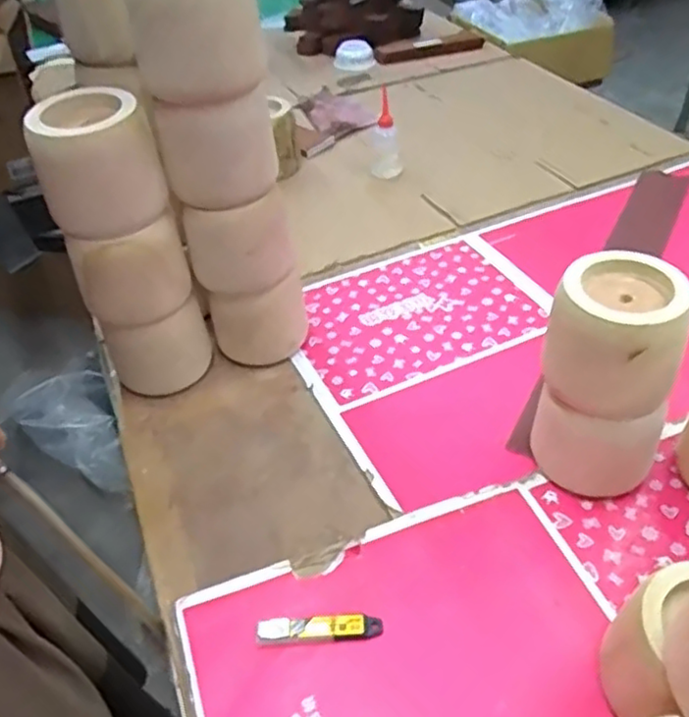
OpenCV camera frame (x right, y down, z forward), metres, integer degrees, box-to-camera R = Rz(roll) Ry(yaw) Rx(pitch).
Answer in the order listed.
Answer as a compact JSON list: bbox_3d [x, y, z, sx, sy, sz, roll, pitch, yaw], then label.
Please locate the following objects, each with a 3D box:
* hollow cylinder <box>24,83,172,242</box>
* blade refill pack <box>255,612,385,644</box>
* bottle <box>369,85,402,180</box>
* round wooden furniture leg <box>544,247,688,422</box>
[{"bbox_3d":[-0.296,-0.236,0.818,0.137,0.139,0.138,-18,44,-16],"label":"hollow cylinder"},{"bbox_3d":[-0.026,0.276,0.697,0.129,0.013,0.026,-1,44,3],"label":"blade refill pack"},{"bbox_3d":[0.084,-0.453,1.392,0.067,0.154,0.054,-1,43,3],"label":"bottle"},{"bbox_3d":[0.287,-0.021,0.712,0.130,0.133,0.105,21,49,24],"label":"round wooden furniture leg"}]

